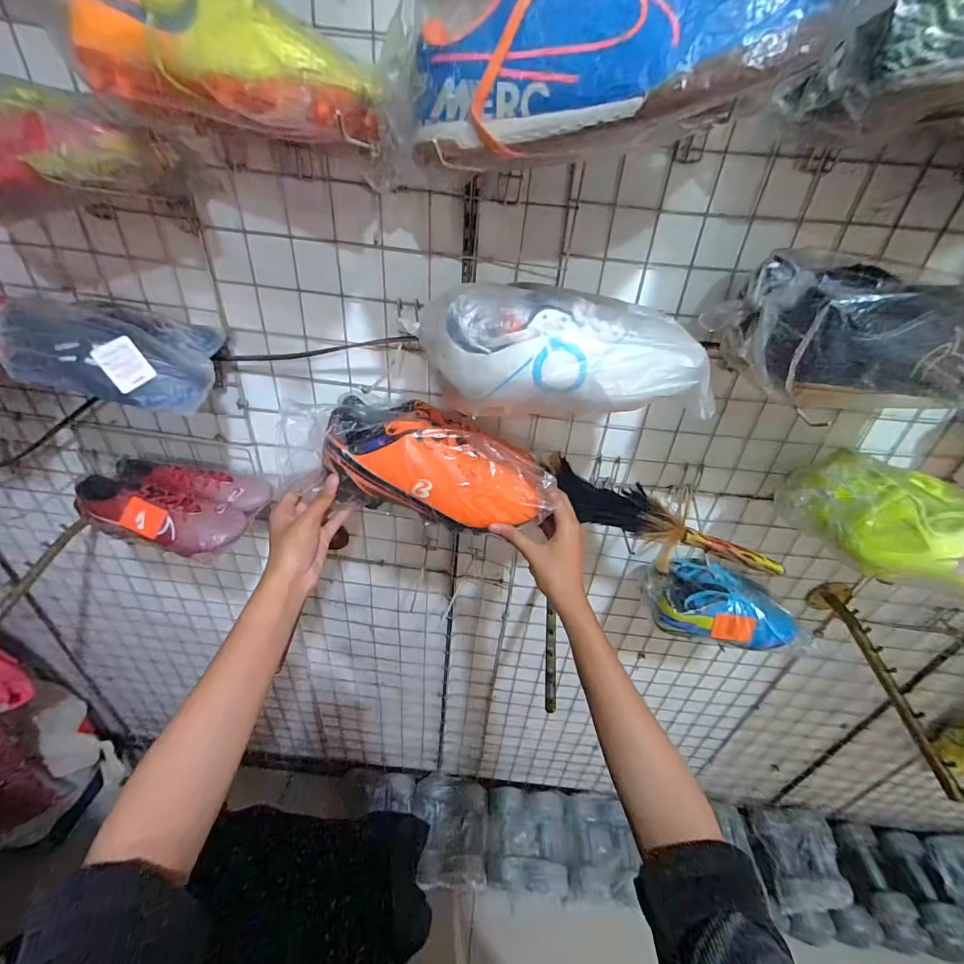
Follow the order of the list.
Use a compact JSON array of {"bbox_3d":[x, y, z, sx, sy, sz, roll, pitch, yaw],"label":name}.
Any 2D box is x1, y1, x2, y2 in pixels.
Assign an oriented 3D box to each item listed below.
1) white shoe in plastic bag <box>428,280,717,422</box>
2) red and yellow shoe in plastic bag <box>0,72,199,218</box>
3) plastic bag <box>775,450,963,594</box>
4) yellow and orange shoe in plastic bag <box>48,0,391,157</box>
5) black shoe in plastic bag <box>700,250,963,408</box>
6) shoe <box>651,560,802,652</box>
[{"bbox_3d":[0.076,-0.113,0.387,0.247,0.103,0.077,8,35,3],"label":"white shoe in plastic bag"},{"bbox_3d":[-0.404,-0.278,0.366,0.221,0.092,0.120,7,35,1],"label":"red and yellow shoe in plastic bag"},{"bbox_3d":[0.526,0.052,0.481,0.291,0.112,0.096,11,35,7],"label":"plastic bag"},{"bbox_3d":[-0.195,-0.312,0.303,0.219,0.099,0.086,27,38,6],"label":"yellow and orange shoe in plastic bag"},{"bbox_3d":[0.372,-0.135,0.392,0.283,0.103,0.096,11,36,8],"label":"black shoe in plastic bag"},{"bbox_3d":[0.366,0.183,0.648,0.201,0.063,0.120,13,36,10],"label":"shoe"}]

